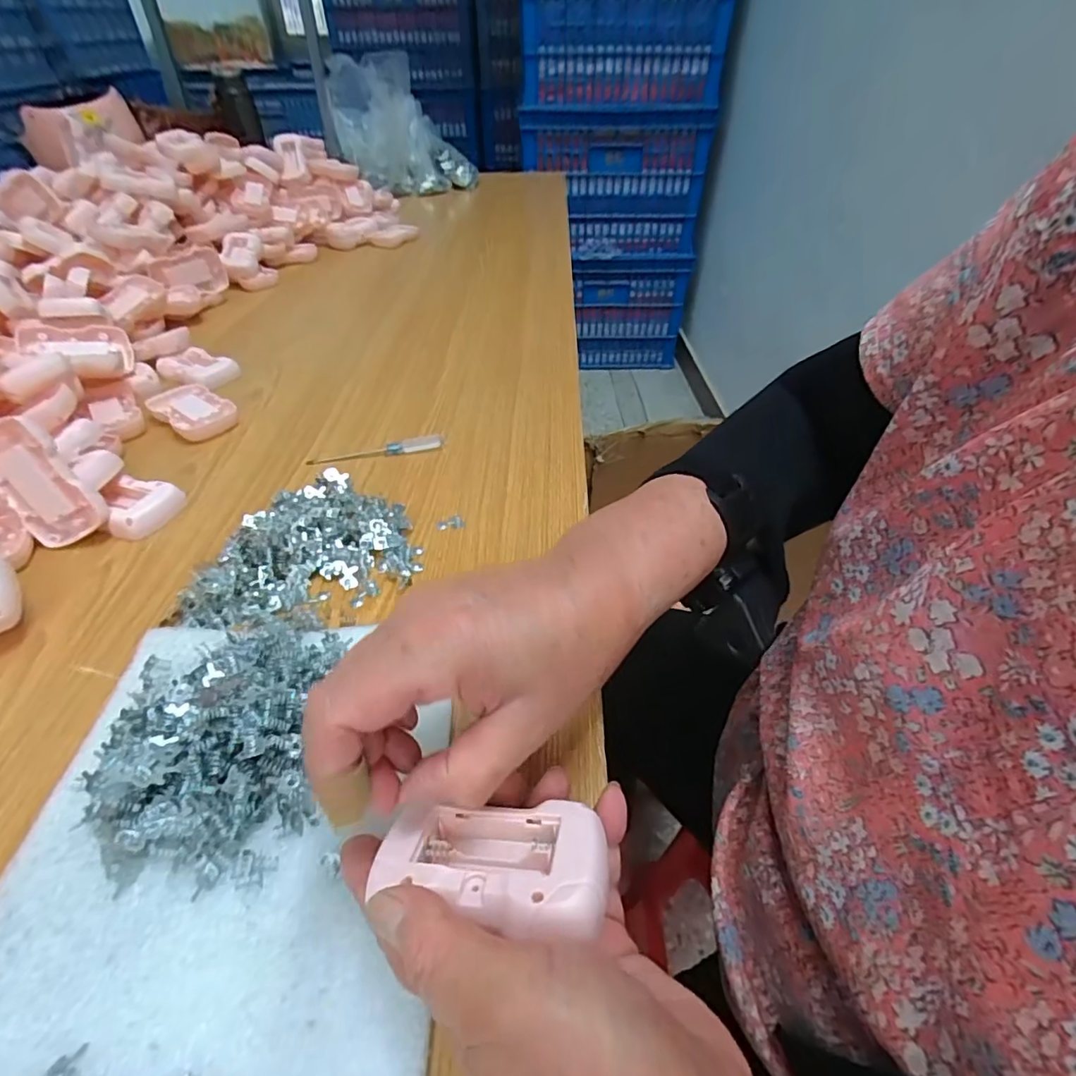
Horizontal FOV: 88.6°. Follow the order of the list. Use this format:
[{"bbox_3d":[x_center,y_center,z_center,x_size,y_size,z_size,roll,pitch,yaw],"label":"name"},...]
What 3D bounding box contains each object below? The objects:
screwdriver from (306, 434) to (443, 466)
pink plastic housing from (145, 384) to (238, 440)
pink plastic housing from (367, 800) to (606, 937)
[{"bbox_3d":[-0.144,-0.078,0.489,0.117,0.012,0.009,-8,43,-9],"label":"screwdriver"},{"bbox_3d":[-0.328,-0.123,0.524,0.089,0.012,0.052,27,49,26],"label":"pink plastic housing"},{"bbox_3d":[-0.016,0.125,0.207,0.081,0.023,0.048,-3,21,9],"label":"pink plastic housing"}]

